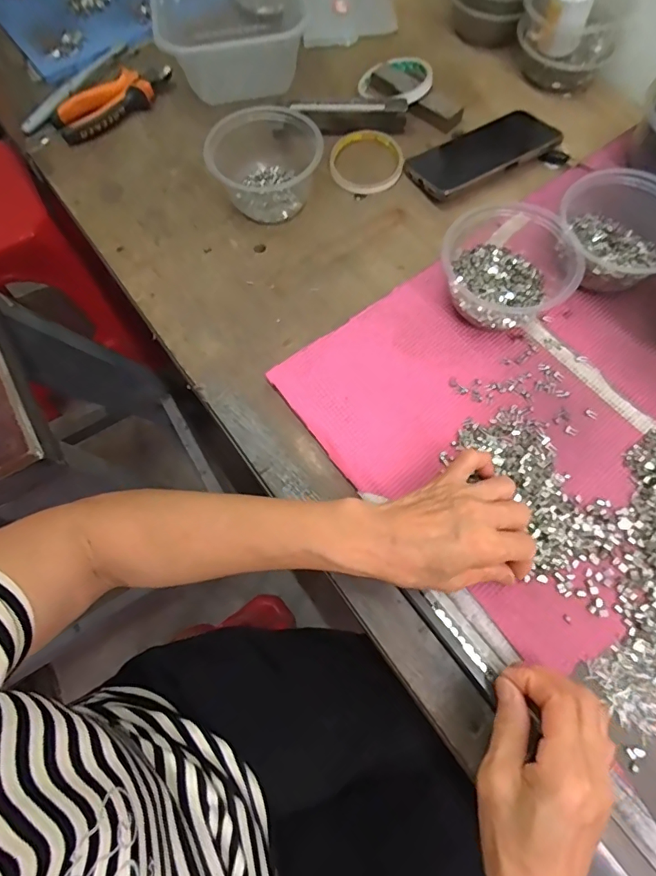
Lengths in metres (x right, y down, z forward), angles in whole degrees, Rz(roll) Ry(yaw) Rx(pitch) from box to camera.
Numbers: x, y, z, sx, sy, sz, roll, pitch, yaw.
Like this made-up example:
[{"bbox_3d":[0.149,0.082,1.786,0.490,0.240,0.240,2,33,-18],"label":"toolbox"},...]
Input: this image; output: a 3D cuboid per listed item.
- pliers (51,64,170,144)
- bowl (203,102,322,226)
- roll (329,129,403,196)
[{"bbox_3d":[-0.253,-0.402,0.572,0.148,0.022,0.057,-30,72,-10],"label":"pliers"},{"bbox_3d":[-0.065,-0.298,0.505,0.110,0.065,0.119,-1,70,3],"label":"bowl"},{"bbox_3d":[0.043,-0.312,0.540,0.081,0.009,0.089,-1,70,3],"label":"roll"}]

